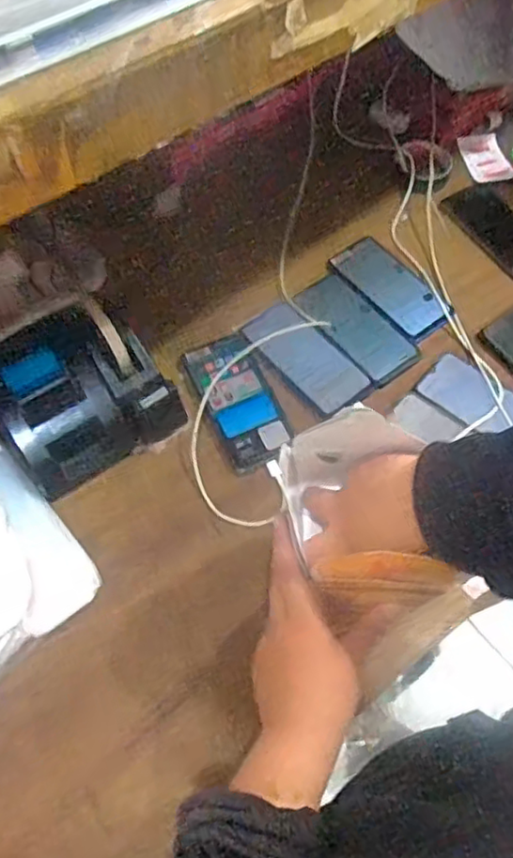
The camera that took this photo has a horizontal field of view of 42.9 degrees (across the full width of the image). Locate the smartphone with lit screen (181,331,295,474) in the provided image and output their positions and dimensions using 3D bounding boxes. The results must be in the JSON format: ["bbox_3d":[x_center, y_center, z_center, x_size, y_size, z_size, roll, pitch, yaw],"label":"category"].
[{"bbox_3d":[-0.018,-0.034,0.739,0.079,0.008,0.163,-22,68,-14],"label":"smartphone with lit screen"}]

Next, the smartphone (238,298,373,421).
[{"bbox_3d":[0.058,-0.085,0.773,0.077,0.013,0.158,-34,66,-19],"label":"smartphone"}]

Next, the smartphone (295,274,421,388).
[{"bbox_3d":[0.122,-0.124,0.791,0.077,0.012,0.159,-34,66,-18],"label":"smartphone"}]

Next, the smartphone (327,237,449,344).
[{"bbox_3d":[0.166,-0.178,0.820,0.077,0.009,0.162,-34,66,-18],"label":"smartphone"}]

